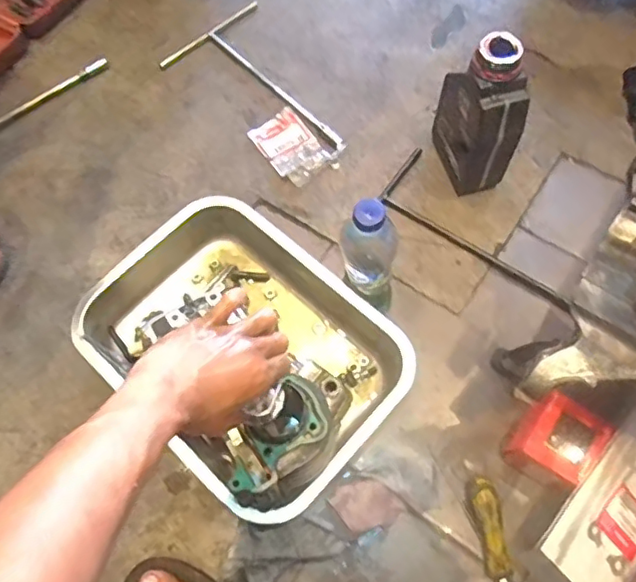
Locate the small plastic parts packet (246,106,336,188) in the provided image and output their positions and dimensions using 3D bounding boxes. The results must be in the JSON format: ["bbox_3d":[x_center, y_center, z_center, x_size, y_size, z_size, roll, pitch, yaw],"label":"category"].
[{"bbox_3d":[-0.042,-0.223,0.898,0.085,0.006,0.130,-35,70,-13],"label":"small plastic parts packet"}]

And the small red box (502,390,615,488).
[{"bbox_3d":[0.267,0.173,0.668,0.079,0.085,0.086,38,71,17],"label":"small red box"}]

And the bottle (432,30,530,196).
[{"bbox_3d":[0.216,-0.231,0.782,0.053,0.223,0.125,-20,67,-7],"label":"bottle"}]

